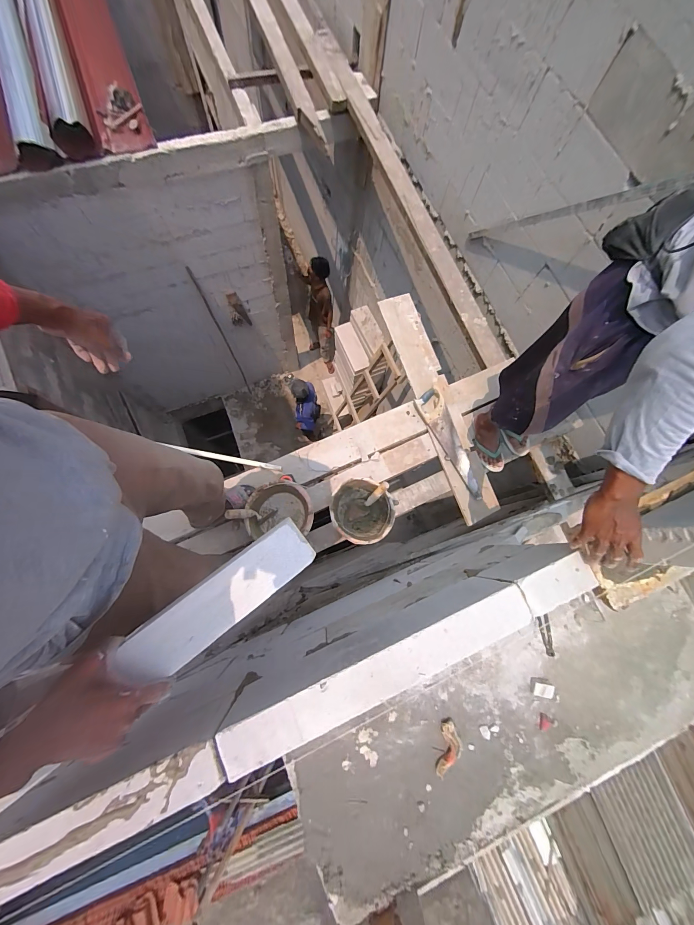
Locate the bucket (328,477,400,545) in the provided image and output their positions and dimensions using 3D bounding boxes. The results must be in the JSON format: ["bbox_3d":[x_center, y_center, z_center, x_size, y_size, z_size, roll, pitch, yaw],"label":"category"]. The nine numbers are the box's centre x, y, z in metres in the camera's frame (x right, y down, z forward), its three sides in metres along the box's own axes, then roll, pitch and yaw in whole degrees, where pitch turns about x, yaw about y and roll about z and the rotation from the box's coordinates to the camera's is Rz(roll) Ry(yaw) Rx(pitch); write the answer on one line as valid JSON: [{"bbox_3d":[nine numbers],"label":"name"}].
[{"bbox_3d":[0.058,0.199,1.319,0.237,0.150,0.251,1,75,-4],"label":"bucket"}]

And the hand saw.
[{"bbox_3d":[0.452,-0.078,1.446,0.119,0.035,0.515,-22,84,9],"label":"hand saw"}]

